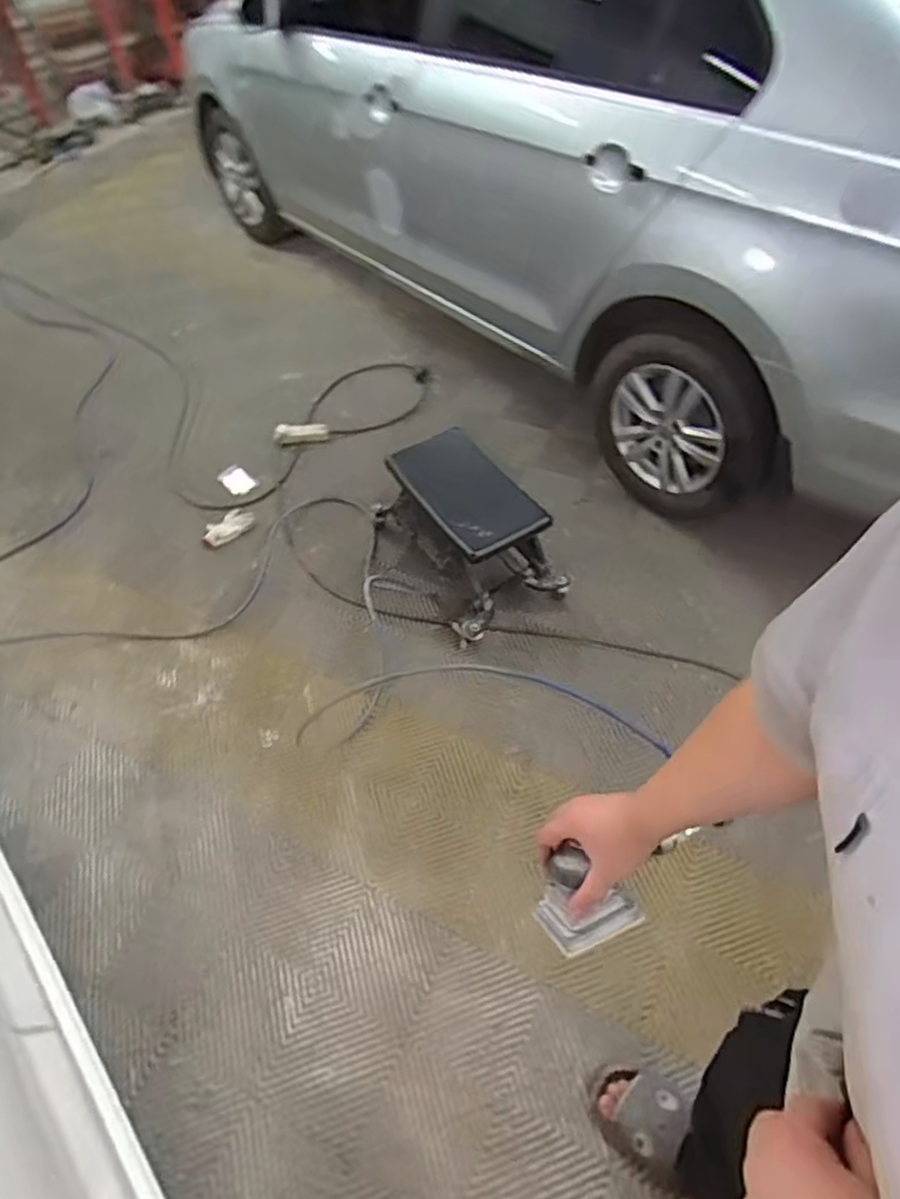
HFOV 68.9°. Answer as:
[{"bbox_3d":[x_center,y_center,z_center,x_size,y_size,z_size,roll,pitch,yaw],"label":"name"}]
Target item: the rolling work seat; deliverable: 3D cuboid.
[{"bbox_3d":[0.047,-0.235,1.834,0.344,0.396,0.565,-25,55,-16],"label":"rolling work seat"}]

